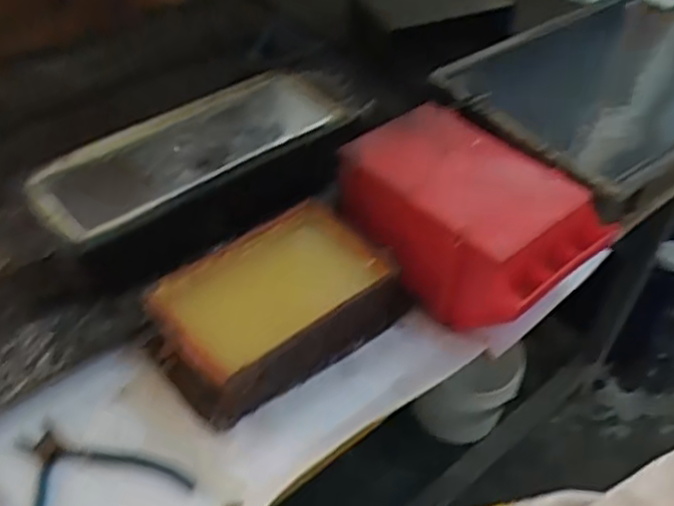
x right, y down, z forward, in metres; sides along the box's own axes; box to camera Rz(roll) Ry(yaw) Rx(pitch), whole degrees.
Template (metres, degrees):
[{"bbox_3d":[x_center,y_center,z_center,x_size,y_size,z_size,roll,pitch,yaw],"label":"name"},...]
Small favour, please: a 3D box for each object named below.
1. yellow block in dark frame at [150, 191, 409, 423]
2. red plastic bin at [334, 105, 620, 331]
[{"bbox_3d":[-0.055,0.047,0.613,0.215,0.063,0.134,-29,53,-27],"label":"yellow block in dark frame"},{"bbox_3d":[0.123,-0.037,0.647,0.149,0.109,0.226,-31,54,-28],"label":"red plastic bin"}]

